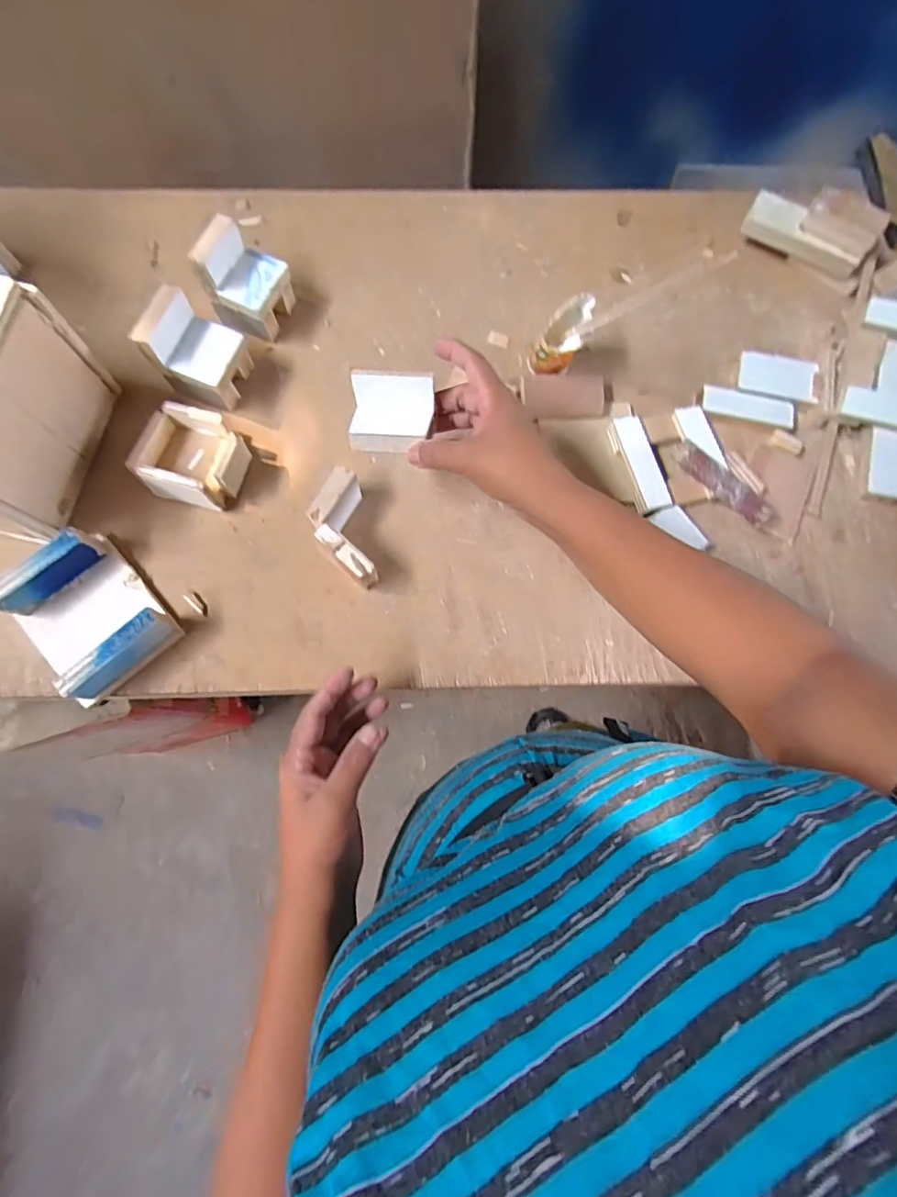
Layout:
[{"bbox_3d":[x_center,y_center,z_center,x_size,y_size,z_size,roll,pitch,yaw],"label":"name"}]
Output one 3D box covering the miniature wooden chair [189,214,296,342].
[{"bbox_3d":[-0.190,-0.295,0.506,0.061,0.076,0.060,23,79,3],"label":"miniature wooden chair"}]

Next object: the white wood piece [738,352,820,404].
[{"bbox_3d":[0.319,-0.215,0.521,0.071,0.008,0.042,11,85,0],"label":"white wood piece"}]

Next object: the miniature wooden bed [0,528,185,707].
[{"bbox_3d":[-0.298,0.017,0.446,0.097,0.051,0.117,-44,83,-9],"label":"miniature wooden bed"}]

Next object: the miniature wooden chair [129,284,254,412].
[{"bbox_3d":[-0.226,-0.221,0.488,0.066,0.076,0.063,22,79,3],"label":"miniature wooden chair"}]

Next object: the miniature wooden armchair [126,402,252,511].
[{"bbox_3d":[-0.229,-0.123,0.480,0.075,0.048,0.078,16,78,2],"label":"miniature wooden armchair"}]

